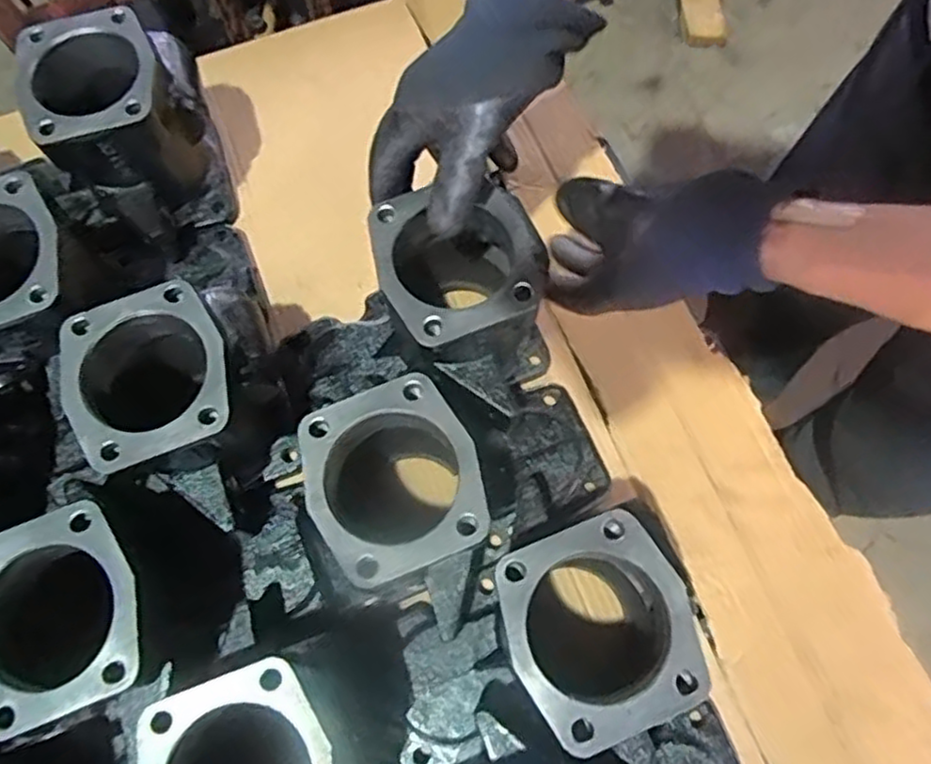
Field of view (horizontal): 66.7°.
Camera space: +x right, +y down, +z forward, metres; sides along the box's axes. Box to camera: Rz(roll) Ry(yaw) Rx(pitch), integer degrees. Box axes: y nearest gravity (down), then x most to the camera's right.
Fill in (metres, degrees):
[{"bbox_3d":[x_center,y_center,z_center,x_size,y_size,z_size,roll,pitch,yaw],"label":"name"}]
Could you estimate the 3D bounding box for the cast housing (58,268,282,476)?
[{"bbox_3d":[-0.178,0.009,0.460,0.111,0.122,0.099,-22,73,-6],"label":"cast housing"}]

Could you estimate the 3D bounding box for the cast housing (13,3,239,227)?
[{"bbox_3d":[-0.241,-0.181,0.530,0.104,0.133,0.108,-15,73,-4],"label":"cast housing"}]

